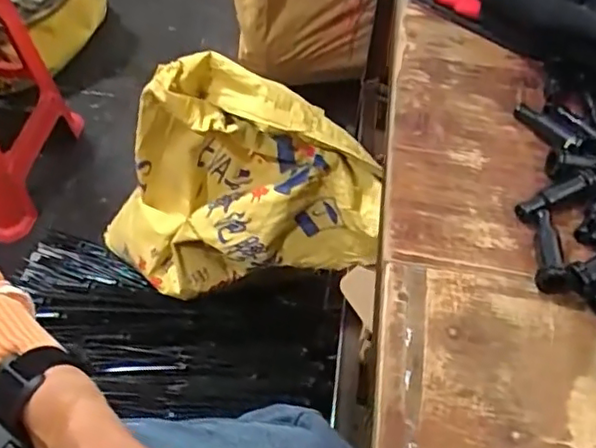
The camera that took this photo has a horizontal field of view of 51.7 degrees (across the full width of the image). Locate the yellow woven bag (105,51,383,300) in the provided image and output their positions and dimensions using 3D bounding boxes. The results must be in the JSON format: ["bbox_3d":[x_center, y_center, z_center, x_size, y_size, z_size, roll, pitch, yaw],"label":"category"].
[{"bbox_3d":[-0.081,-0.049,1.002,0.447,0.391,0.187,9,54,4],"label":"yellow woven bag"}]

